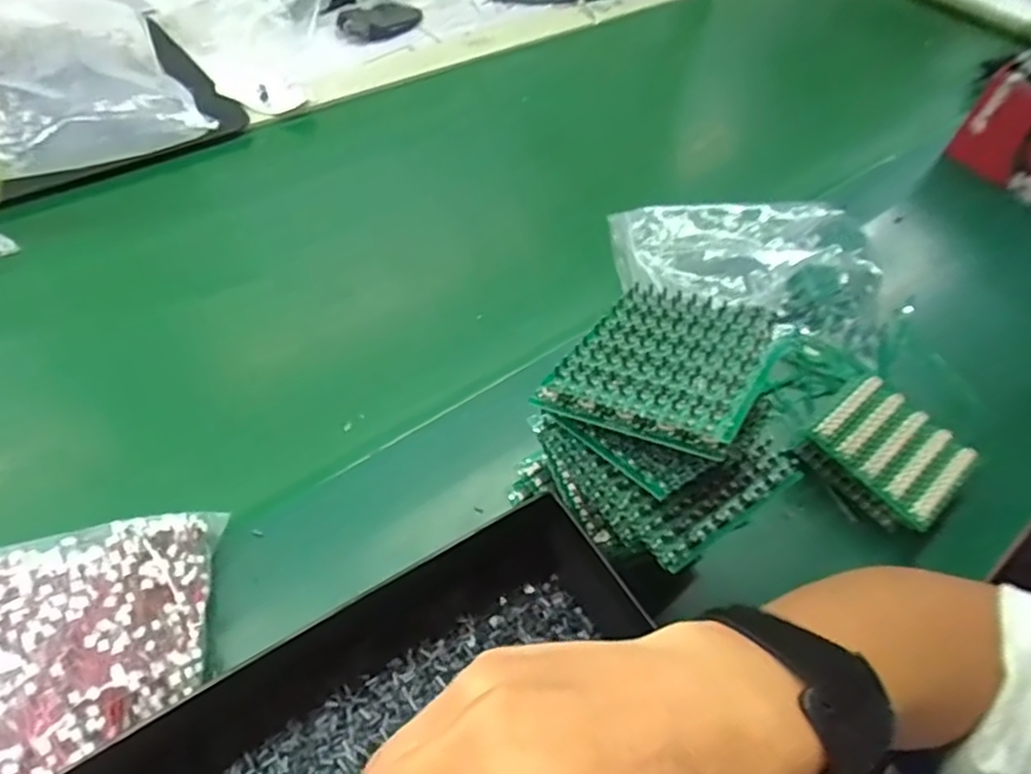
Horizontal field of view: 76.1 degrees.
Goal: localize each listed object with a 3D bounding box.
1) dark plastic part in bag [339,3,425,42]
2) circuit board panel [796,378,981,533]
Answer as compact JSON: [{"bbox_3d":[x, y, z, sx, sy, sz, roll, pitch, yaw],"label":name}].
[{"bbox_3d":[-0.163,-0.446,0.801,0.057,0.018,0.118,36,57,20],"label":"dark plastic part in bag"},{"bbox_3d":[0.250,0.042,0.441,0.084,0.030,0.086,-34,62,-27],"label":"circuit board panel"}]

